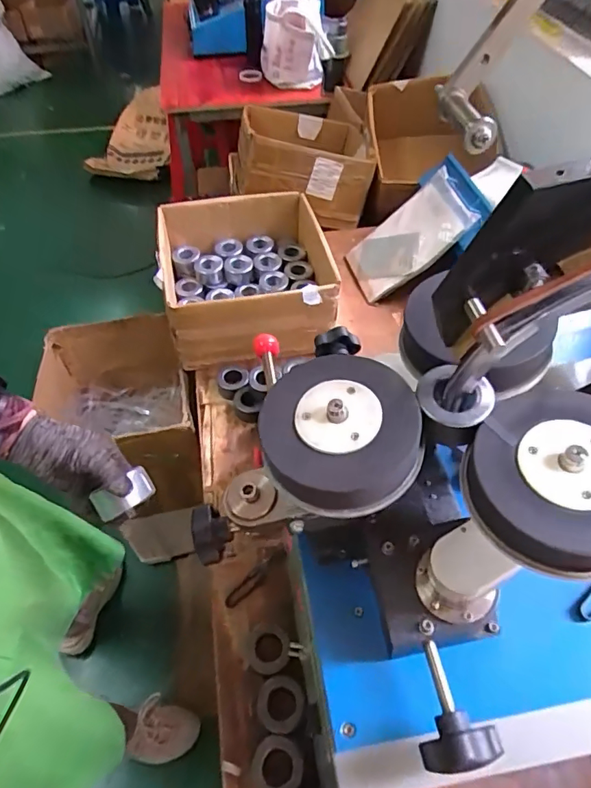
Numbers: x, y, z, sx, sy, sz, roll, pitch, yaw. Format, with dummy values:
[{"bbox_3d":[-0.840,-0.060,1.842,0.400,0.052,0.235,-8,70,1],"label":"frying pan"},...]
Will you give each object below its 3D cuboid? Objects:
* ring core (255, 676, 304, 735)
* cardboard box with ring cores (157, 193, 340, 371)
[{"bbox_3d":[-0.020,0.385,0.608,0.057,0.018,0.059,0,52,0],"label":"ring core"},{"bbox_3d":[-0.095,-0.246,1.007,0.320,0.153,0.342,-9,52,-7],"label":"cardboard box with ring cores"}]

